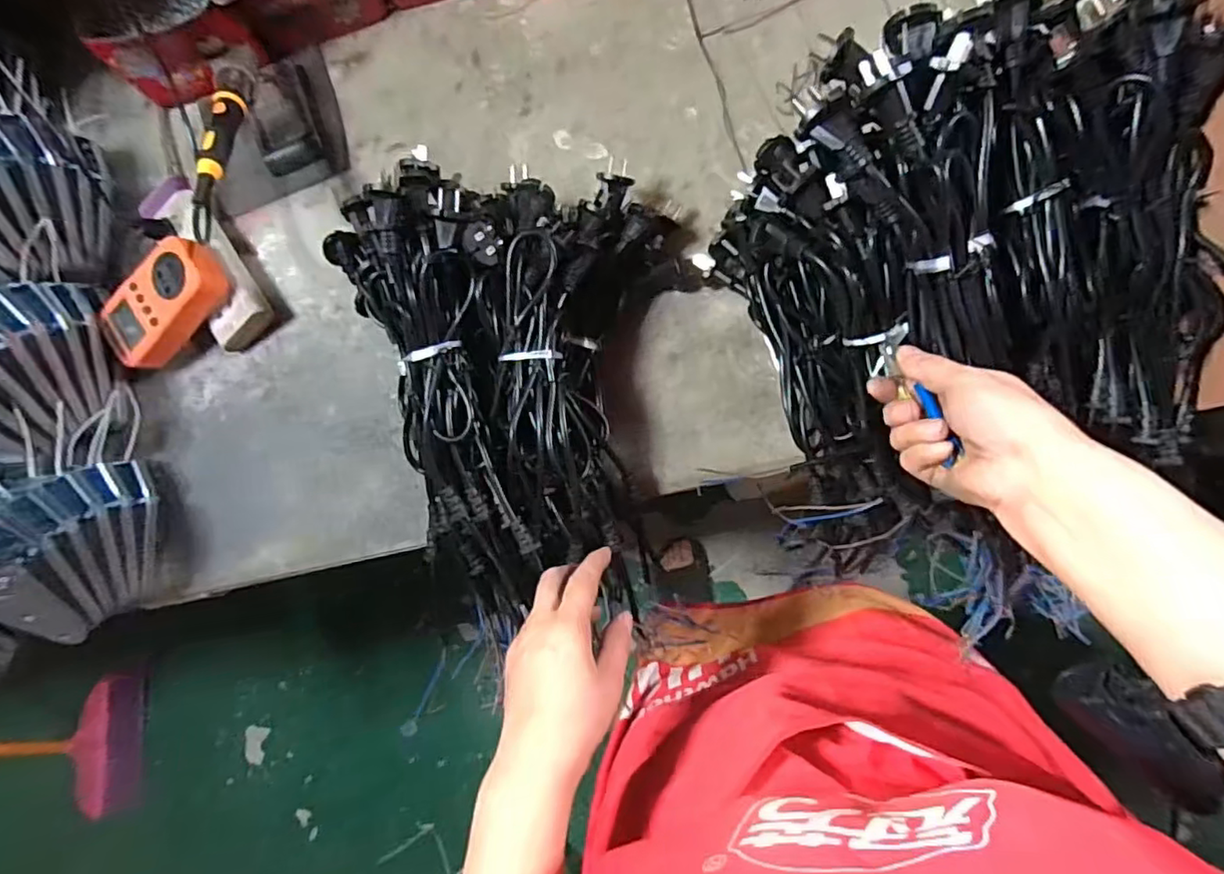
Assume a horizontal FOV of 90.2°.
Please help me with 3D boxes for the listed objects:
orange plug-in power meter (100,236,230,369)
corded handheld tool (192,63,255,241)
[{"bbox_3d":[-0.422,-0.126,0.575,0.143,0.040,0.066,-40,82,14],"label":"orange plug-in power meter"},{"bbox_3d":[-0.324,-0.239,0.503,0.019,0.027,0.216,-13,60,5],"label":"corded handheld tool"}]

